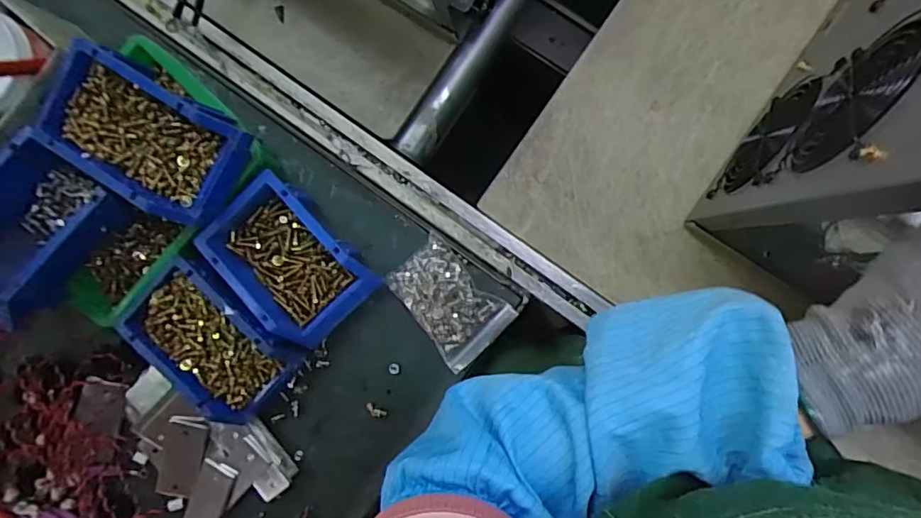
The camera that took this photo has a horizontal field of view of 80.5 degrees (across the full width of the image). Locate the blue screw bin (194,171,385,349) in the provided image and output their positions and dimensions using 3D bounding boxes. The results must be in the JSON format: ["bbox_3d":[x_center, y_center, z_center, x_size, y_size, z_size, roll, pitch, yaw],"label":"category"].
[{"bbox_3d":[-0.170,0.000,0.566,0.111,0.082,0.156,-42,86,6],"label":"blue screw bin"}]

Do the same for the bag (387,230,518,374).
[{"bbox_3d":[-0.014,0.046,0.570,0.086,0.019,0.122,-45,95,3],"label":"bag"}]

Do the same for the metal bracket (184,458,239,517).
[{"bbox_3d":[-0.282,0.270,0.606,0.042,0.014,0.087,25,93,6],"label":"metal bracket"}]

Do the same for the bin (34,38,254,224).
[{"bbox_3d":[-0.299,-0.117,0.503,0.177,0.063,0.106,30,94,6],"label":"bin"}]

